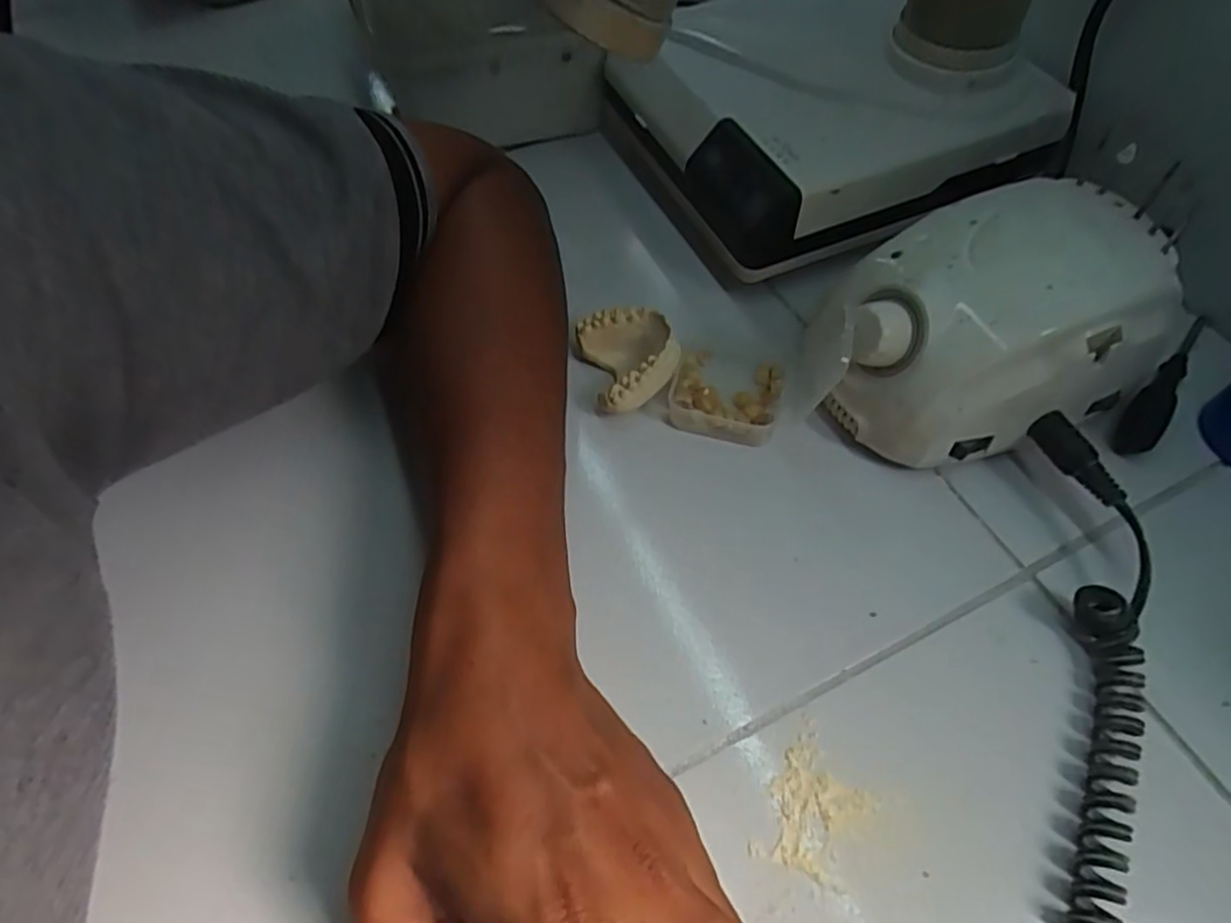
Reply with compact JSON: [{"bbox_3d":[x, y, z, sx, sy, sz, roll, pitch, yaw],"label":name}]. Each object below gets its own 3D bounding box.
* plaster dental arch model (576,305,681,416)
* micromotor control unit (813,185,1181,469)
[{"bbox_3d":[0.008,-0.051,0.346,0.043,0.029,0.052,-15,59,-7],"label":"plaster dental arch model"},{"bbox_3d":[0.169,-0.061,0.311,0.132,0.082,0.097,-23,60,-11],"label":"micromotor control unit"}]

